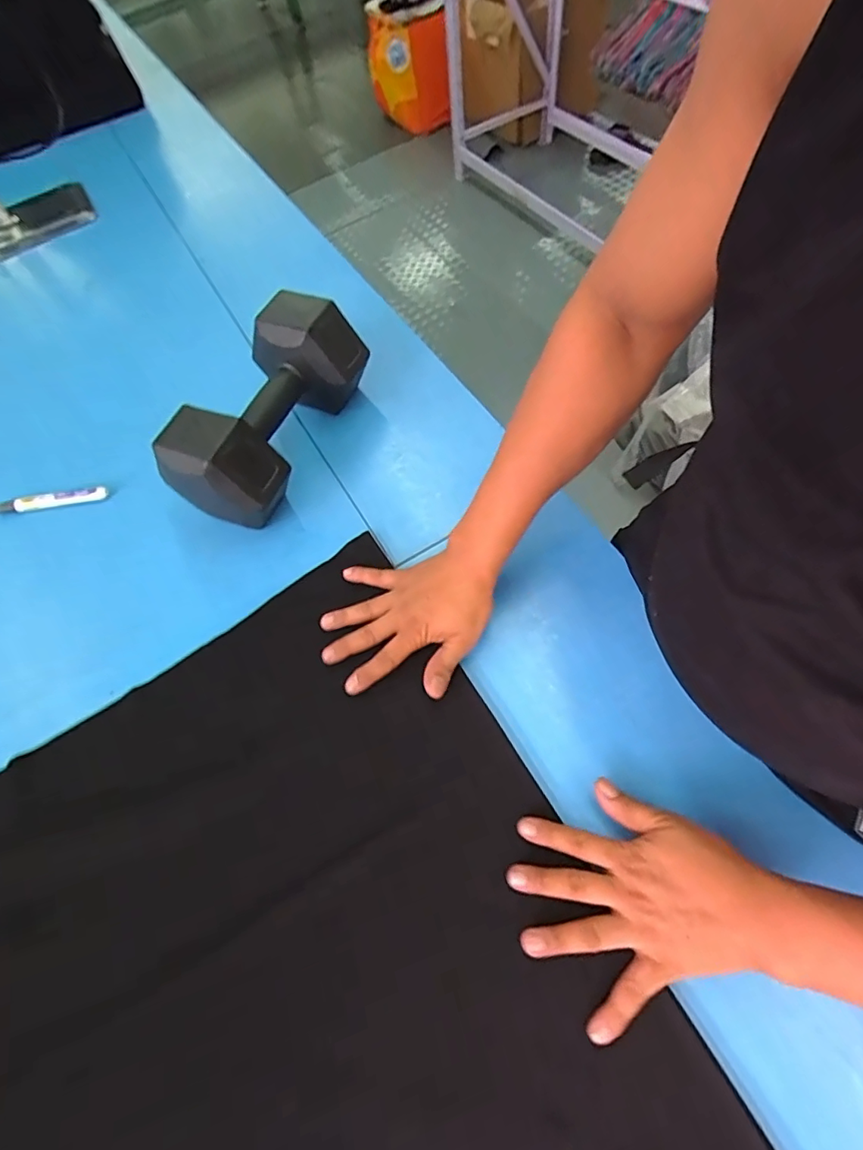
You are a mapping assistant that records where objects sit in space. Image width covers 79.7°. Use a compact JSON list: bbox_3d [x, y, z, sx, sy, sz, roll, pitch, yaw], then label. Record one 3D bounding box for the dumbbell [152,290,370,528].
[{"bbox_3d":[-0.179,-0.183,0.592,0.118,0.131,0.246,17,66,16],"label":"dumbbell"}]

